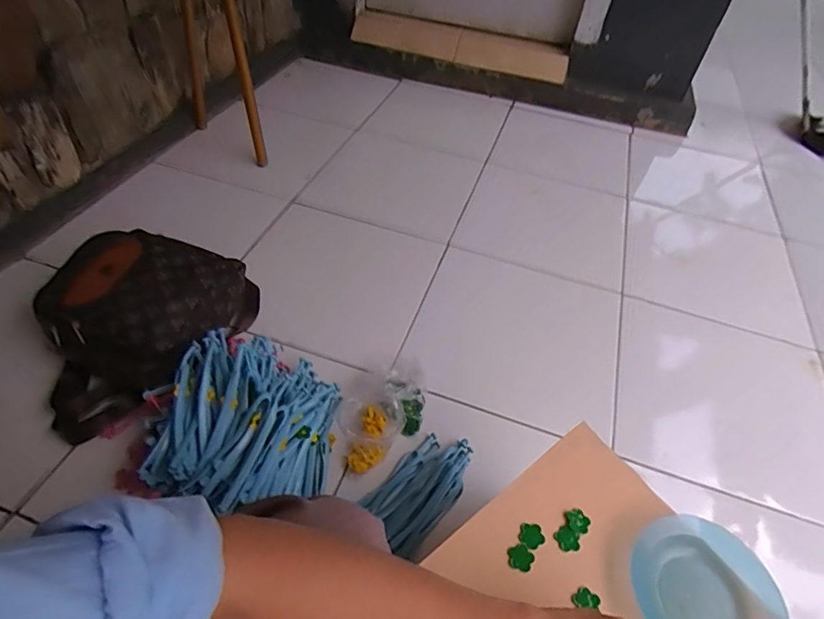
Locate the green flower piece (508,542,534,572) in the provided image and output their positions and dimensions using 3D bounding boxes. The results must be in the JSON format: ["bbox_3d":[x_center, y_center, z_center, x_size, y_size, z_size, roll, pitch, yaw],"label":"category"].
[{"bbox_3d":[0.103,0.233,0.457,0.023,0.004,0.022,3,48,-3],"label":"green flower piece"}]

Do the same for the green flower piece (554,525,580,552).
[{"bbox_3d":[0.149,0.218,0.464,0.023,0.004,0.023,3,48,-3],"label":"green flower piece"}]

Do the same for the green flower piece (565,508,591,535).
[{"bbox_3d":[0.165,0.209,0.484,0.021,0.004,0.023,-29,57,-28],"label":"green flower piece"}]

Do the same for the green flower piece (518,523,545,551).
[{"bbox_3d":[0.115,0.218,0.471,0.025,0.004,0.023,-2,48,-9],"label":"green flower piece"}]

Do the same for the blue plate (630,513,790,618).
[{"bbox_3d":[0.266,0.254,0.440,0.121,0.029,0.127,3,48,-3],"label":"blue plate"}]

